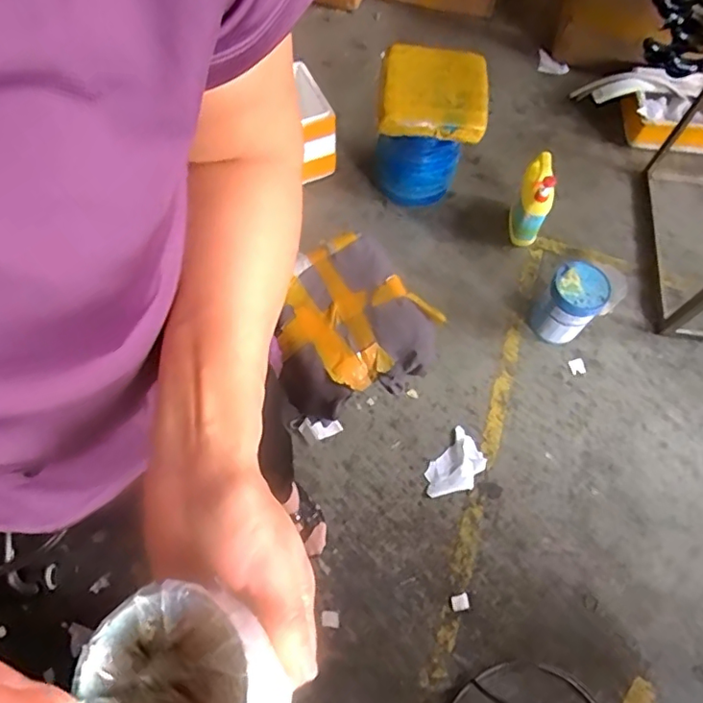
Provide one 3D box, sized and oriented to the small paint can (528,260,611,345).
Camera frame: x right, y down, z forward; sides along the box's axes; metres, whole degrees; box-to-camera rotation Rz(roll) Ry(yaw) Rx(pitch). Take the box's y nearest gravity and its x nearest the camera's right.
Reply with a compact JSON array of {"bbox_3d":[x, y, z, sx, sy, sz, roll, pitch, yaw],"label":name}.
[{"bbox_3d":[0.519,-0.112,1.323,0.124,0.186,0.127,0,66,0],"label":"small paint can"}]

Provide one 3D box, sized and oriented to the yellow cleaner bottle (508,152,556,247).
[{"bbox_3d":[0.458,-0.373,1.421,0.084,0.261,0.117,18,67,8],"label":"yellow cleaner bottle"}]

